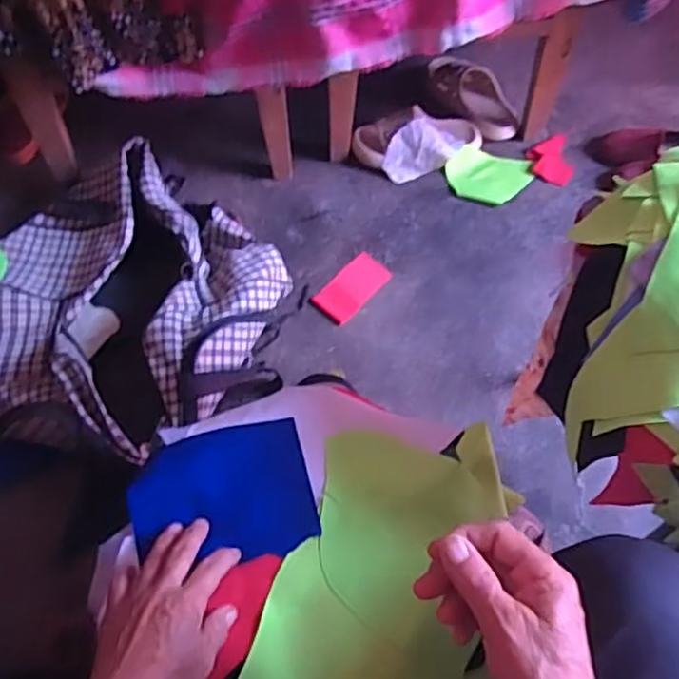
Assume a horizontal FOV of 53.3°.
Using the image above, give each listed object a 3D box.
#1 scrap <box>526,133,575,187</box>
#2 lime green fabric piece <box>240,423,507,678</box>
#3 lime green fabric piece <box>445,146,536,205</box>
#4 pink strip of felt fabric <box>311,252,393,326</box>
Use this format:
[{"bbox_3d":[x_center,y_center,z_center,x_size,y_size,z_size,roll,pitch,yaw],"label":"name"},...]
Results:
[{"bbox_3d":[0.361,-0.309,1.153,0.069,0.015,0.129,2,60,1],"label":"scrap"},{"bbox_3d":[0.029,0.189,0.553,0.192,0.068,0.229,9,60,2],"label":"lime green fabric piece"},{"bbox_3d":[0.251,-0.280,1.140,0.120,0.020,0.152,39,57,15],"label":"lime green fabric piece"},{"bbox_3d":[0.018,-0.078,1.019,0.065,0.008,0.121,36,66,19],"label":"pink strip of felt fabric"}]

